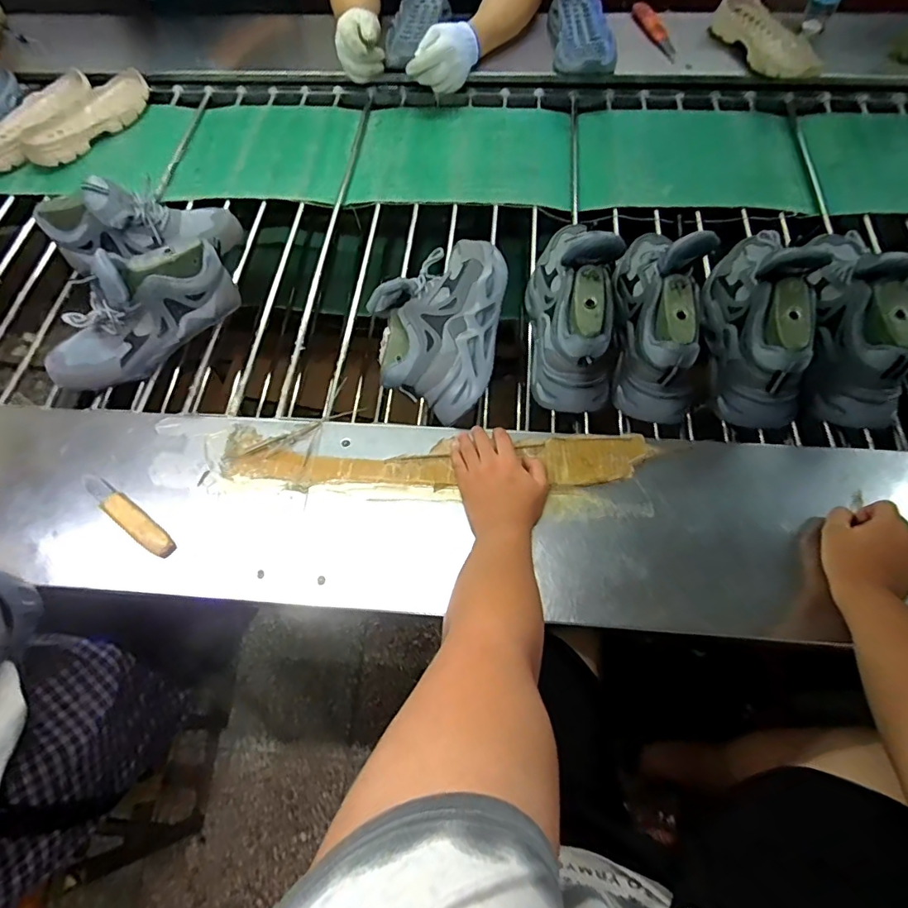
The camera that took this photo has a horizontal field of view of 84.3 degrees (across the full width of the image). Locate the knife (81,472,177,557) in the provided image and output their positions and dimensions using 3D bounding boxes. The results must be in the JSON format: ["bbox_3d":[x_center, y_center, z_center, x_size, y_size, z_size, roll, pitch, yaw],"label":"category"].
[{"bbox_3d":[-0.406,0.073,0.622,0.169,0.009,0.028,33,68,20],"label":"knife"}]

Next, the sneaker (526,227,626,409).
[{"bbox_3d":[0.158,-0.214,0.679,0.099,0.143,0.281,0,63,3],"label":"sneaker"}]

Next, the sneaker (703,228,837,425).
[{"bbox_3d":[0.403,-0.197,0.665,0.090,0.147,0.286,5,64,6],"label":"sneaker"}]

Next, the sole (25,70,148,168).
[{"bbox_3d":[-0.755,-0.700,1.045,0.104,0.057,0.294,31,69,17],"label":"sole"}]

